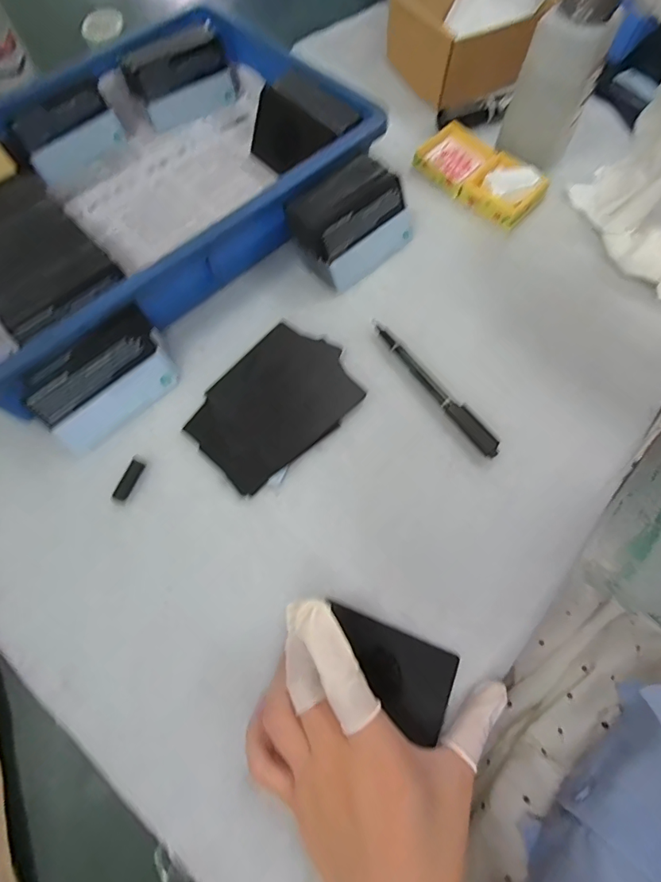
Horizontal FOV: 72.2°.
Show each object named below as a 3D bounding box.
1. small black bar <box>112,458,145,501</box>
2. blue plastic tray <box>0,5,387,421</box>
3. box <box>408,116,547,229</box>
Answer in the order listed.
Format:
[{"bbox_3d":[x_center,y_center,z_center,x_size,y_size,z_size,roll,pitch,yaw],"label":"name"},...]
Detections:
[{"bbox_3d":[-0.134,0.026,0.302,0.008,0.009,0.028,20,69,8],"label":"small black bar"},{"bbox_3d":[-0.169,-0.203,0.366,0.366,0.061,0.249,-43,74,-16],"label":"blue plastic tray"},{"bbox_3d":[0.132,-0.235,0.397,0.107,0.022,0.058,42,73,15],"label":"box"}]

